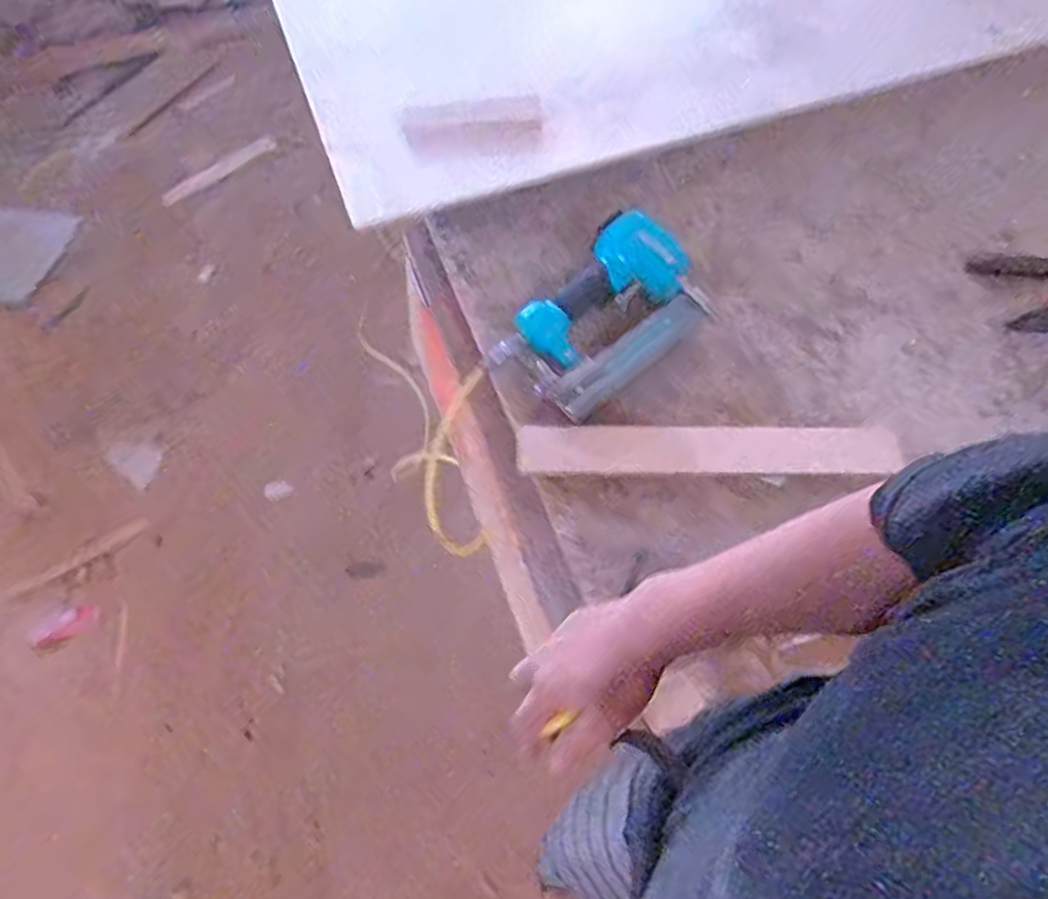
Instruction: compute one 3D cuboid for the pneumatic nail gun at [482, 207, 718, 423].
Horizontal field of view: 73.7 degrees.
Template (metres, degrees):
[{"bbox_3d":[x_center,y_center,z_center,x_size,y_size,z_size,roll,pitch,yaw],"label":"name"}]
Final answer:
[{"bbox_3d":[0.086,-0.140,0.751,0.144,0.084,0.225,39,70,18],"label":"pneumatic nail gun"}]

